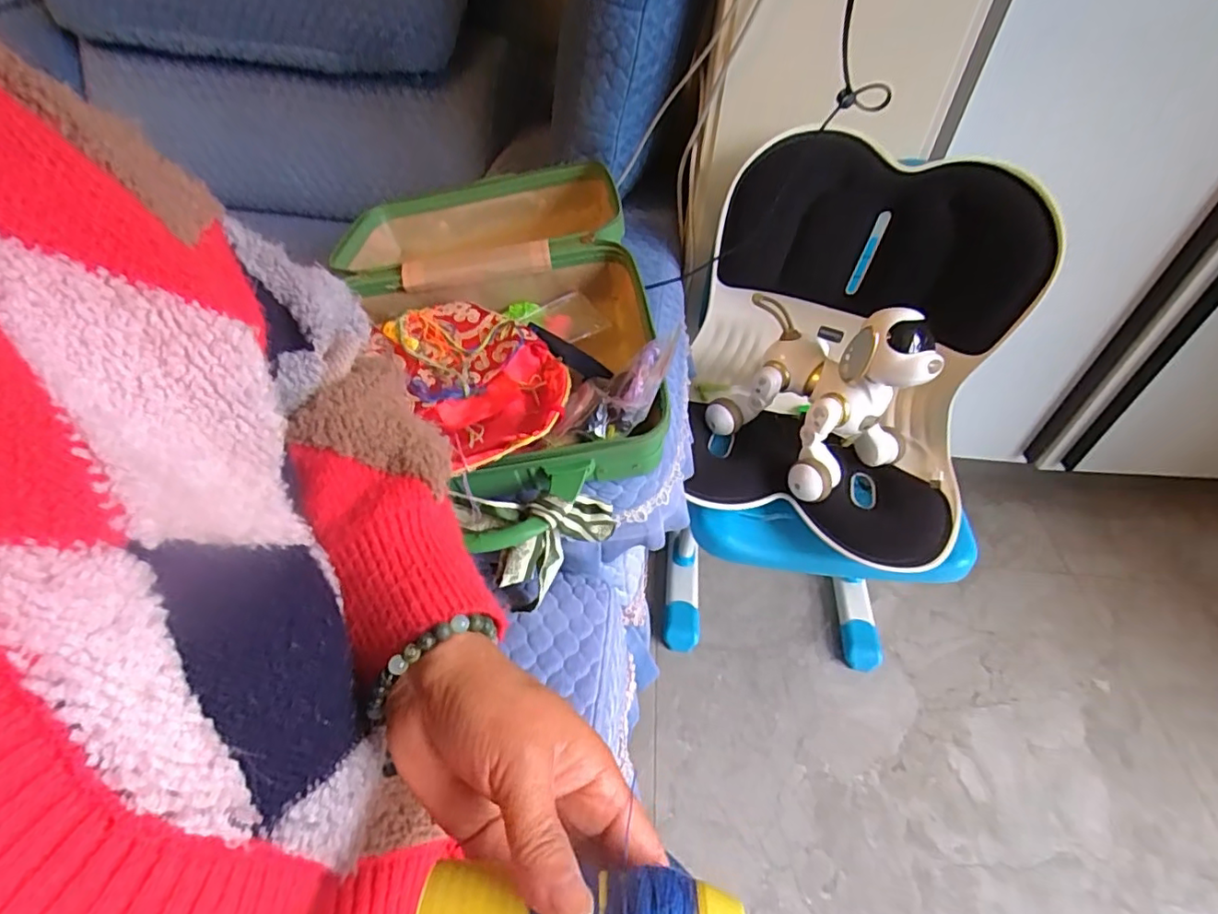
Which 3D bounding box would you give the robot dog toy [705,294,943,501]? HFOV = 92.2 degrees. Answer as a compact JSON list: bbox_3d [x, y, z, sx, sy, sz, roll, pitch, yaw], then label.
[{"bbox_3d":[0.260,-0.089,0.727,0.216,0.202,0.189,35,52,27],"label":"robot dog toy"}]

